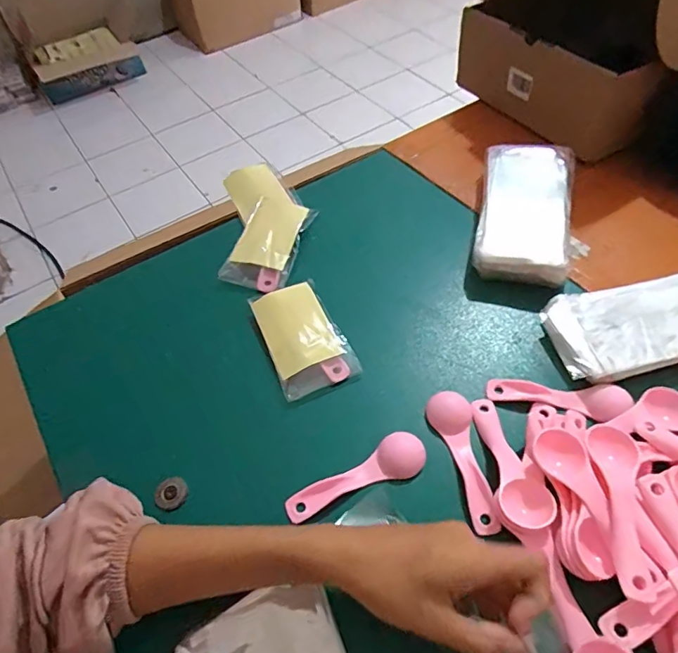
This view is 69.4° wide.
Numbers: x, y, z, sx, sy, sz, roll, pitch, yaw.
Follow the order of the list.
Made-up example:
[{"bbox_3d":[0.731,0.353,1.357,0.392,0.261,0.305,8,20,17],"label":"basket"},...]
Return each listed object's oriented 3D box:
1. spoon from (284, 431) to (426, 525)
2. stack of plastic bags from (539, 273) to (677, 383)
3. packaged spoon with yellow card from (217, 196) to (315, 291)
[{"bbox_3d":[0.014,0.115,0.369,0.111,0.010,0.031,-25,56,-12],"label":"spoon"},{"bbox_3d":[0.280,-0.008,0.422,0.196,0.022,0.084,-10,54,-2],"label":"stack of plastic bags"},{"bbox_3d":[-0.075,-0.091,0.523,0.066,0.018,0.110,10,56,12],"label":"packaged spoon with yellow card"}]

